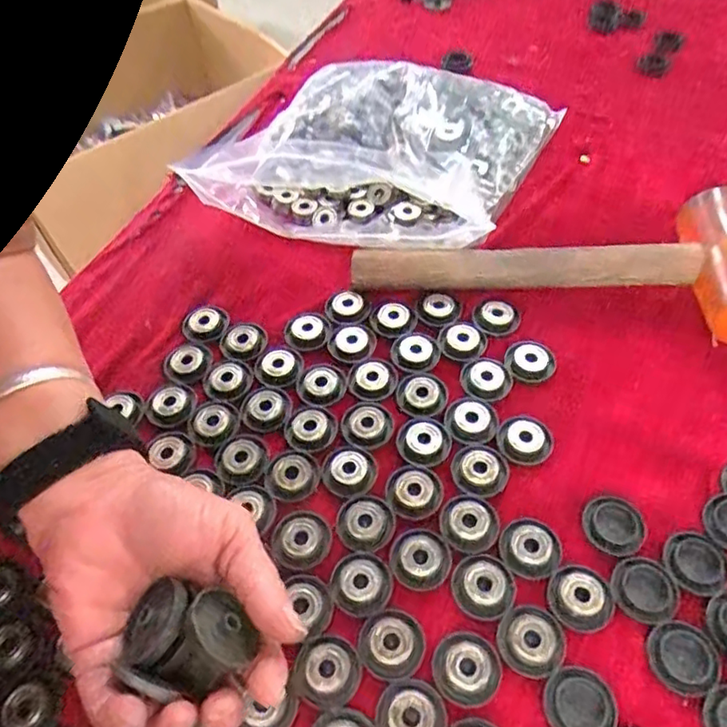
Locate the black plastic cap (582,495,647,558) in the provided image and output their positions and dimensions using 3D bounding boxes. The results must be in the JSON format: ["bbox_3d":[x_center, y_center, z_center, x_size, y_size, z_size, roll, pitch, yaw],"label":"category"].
[{"bbox_3d":[0.140,0.090,0.334,0.033,0.004,0.033,-2,54,3],"label":"black plastic cap"}]

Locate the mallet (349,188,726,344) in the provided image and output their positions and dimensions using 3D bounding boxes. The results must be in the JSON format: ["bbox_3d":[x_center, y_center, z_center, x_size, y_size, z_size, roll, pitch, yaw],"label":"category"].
[{"bbox_3d":[0.138,-0.081,0.423,0.288,0.046,0.105,5,55,8],"label":"mallet"}]

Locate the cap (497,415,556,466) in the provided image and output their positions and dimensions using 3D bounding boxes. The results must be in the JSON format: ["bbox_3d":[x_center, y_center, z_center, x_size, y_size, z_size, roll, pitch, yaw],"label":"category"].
[{"bbox_3d":[0.099,0.048,0.369,0.033,0.007,0.033,-2,54,3],"label":"cap"}]

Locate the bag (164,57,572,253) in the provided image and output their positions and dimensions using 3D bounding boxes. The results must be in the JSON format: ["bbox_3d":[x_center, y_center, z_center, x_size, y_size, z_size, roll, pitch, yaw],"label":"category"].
[{"bbox_3d":[0.010,-0.181,0.501,0.252,0.044,0.216,15,57,15],"label":"bag"}]

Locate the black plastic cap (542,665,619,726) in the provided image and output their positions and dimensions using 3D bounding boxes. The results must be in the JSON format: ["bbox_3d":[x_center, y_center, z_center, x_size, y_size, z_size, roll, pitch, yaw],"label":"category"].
[{"bbox_3d":[0.103,0.162,0.282,0.033,0.004,0.033,-2,54,3],"label":"black plastic cap"}]

